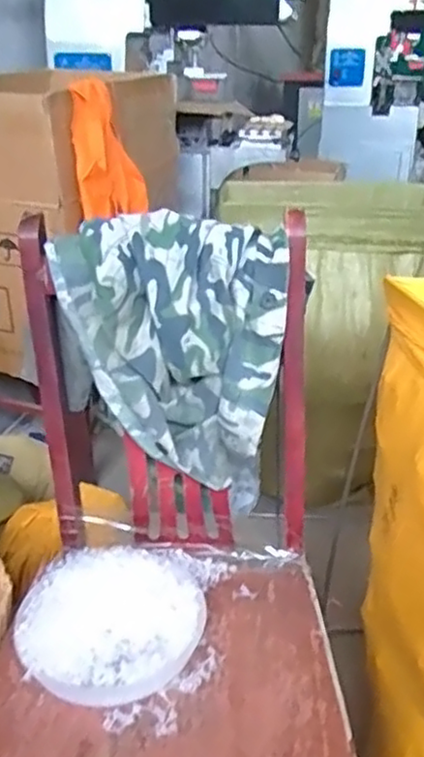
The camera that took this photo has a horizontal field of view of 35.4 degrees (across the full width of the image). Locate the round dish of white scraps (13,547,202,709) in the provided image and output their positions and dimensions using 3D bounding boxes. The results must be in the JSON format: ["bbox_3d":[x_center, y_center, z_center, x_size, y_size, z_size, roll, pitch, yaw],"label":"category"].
[{"bbox_3d":[-0.121,0.294,0.816,0.215,0.059,0.199,-1,27,1],"label":"round dish of white scraps"}]

